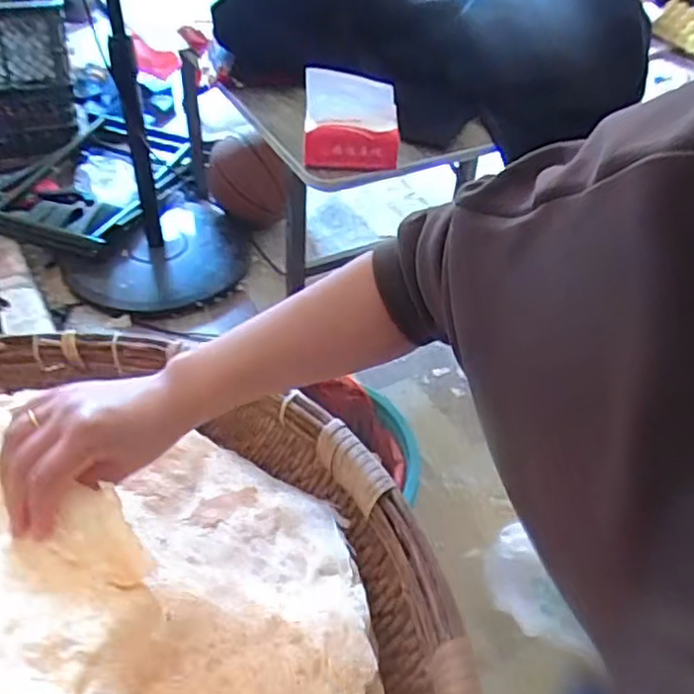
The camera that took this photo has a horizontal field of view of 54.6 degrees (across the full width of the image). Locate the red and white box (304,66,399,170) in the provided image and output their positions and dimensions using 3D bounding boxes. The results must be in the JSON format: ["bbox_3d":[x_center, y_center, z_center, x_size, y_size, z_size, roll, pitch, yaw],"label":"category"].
[{"bbox_3d":[0.008,-0.267,0.792,0.111,0.121,0.031,-2,44,-7],"label":"red and white box"}]

